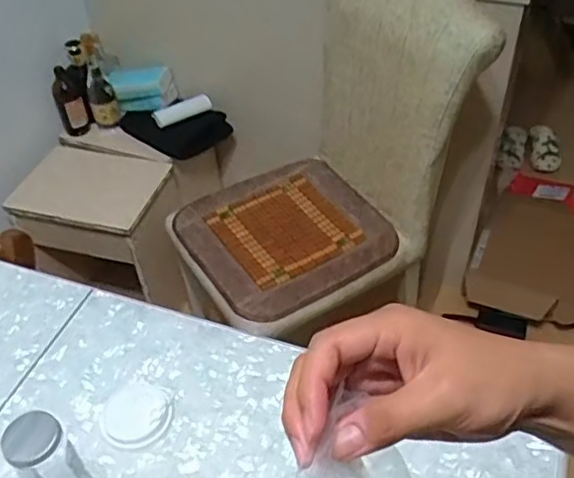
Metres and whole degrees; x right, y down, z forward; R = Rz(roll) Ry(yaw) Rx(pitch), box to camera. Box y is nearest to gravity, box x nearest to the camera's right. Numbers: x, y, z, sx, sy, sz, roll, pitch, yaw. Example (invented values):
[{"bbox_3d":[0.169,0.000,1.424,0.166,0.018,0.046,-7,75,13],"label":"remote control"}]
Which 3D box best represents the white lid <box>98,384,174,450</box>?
[{"bbox_3d":[-0.186,0.216,0.774,0.089,0.012,0.086,-1,45,1],"label":"white lid"}]

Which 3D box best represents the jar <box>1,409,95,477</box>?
[{"bbox_3d":[-0.236,0.241,0.644,0.055,0.166,0.054,-1,45,1],"label":"jar"}]

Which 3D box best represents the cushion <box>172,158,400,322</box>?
[{"bbox_3d":[-0.006,-0.019,1.417,0.410,0.050,0.399,-30,50,-25],"label":"cushion"}]

